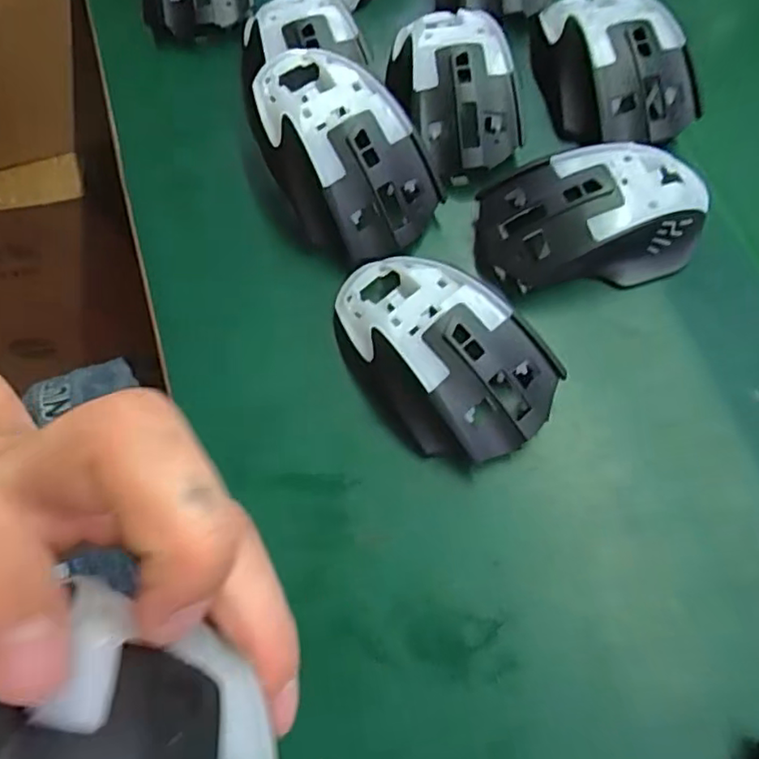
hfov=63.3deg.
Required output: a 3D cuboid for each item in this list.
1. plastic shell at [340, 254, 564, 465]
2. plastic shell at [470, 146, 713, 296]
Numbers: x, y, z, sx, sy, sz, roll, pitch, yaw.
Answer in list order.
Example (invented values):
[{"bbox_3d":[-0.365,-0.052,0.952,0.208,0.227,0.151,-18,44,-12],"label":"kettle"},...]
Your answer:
[{"bbox_3d":[0.026,-0.015,0.286,0.073,0.035,0.117,-43,74,-14],"label":"plastic shell"},{"bbox_3d":[0.107,-0.080,0.303,0.114,0.037,0.065,-11,70,-3],"label":"plastic shell"}]

